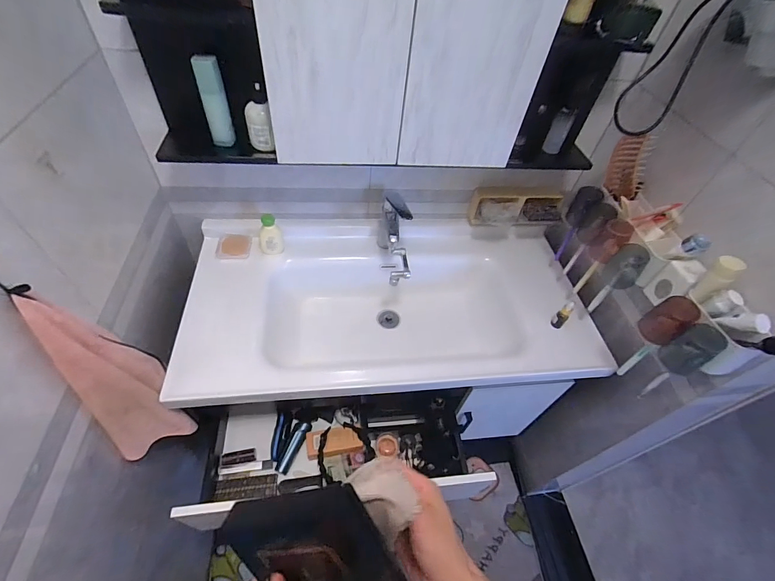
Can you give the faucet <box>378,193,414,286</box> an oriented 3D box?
[{"bbox_3d":[0.021,-0.123,0.951,0.068,0.172,0.225,-1,50,-7],"label":"faucet"}]

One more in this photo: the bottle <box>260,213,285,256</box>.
[{"bbox_3d":[-0.307,-0.149,0.951,0.059,0.119,0.031,-13,53,-17],"label":"bottle"}]

